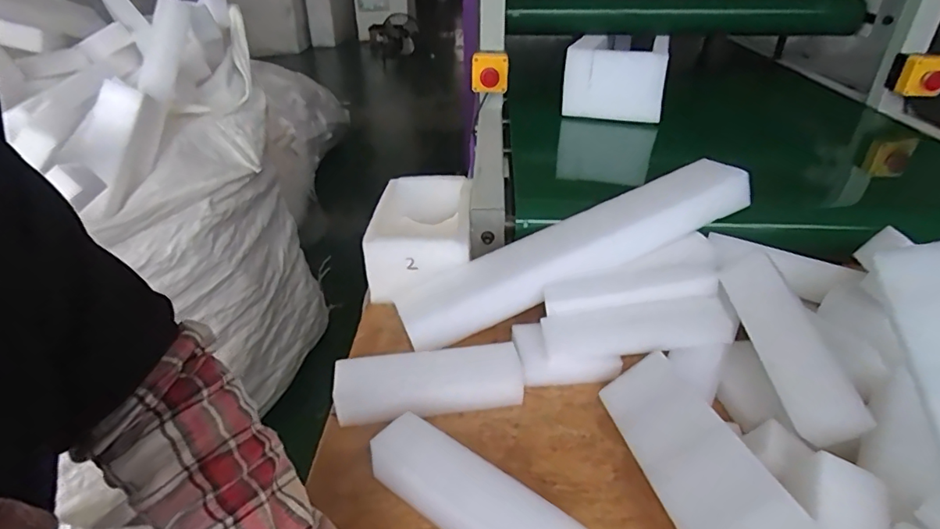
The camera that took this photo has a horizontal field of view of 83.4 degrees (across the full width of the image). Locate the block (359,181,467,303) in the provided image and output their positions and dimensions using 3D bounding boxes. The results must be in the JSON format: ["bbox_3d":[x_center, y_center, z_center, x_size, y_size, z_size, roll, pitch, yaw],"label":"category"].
[{"bbox_3d":[-0.072,-0.046,0.792,0.139,0.080,0.220,1,32,1],"label":"block"}]

